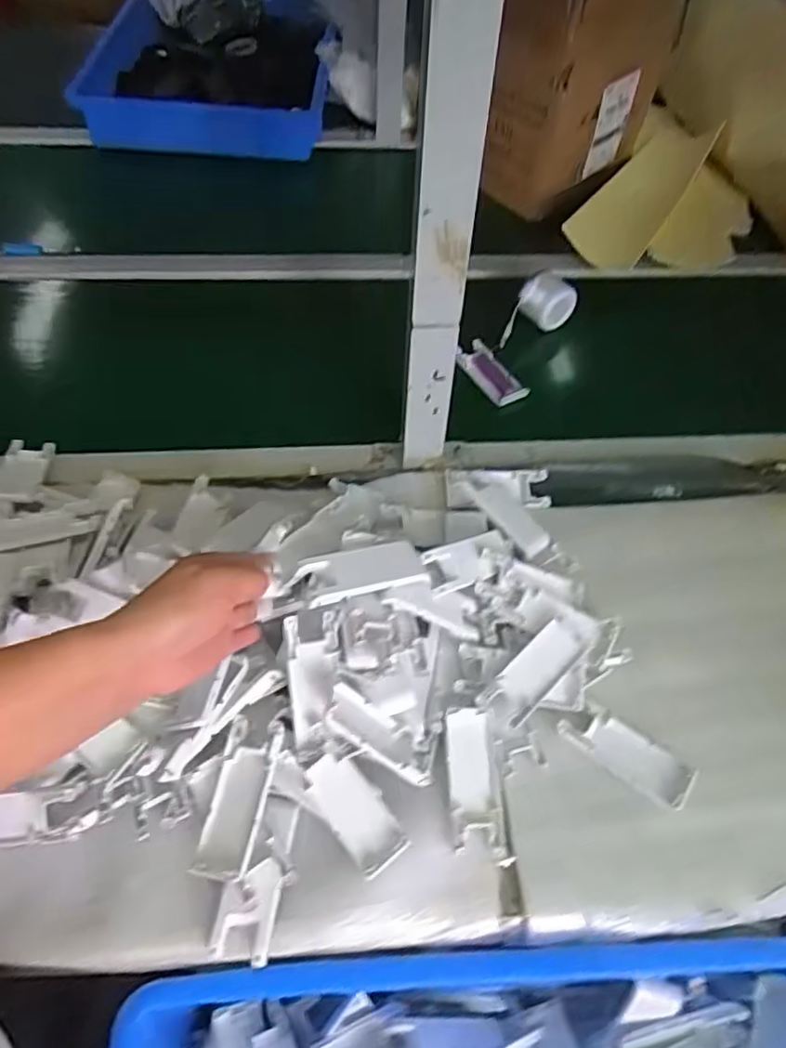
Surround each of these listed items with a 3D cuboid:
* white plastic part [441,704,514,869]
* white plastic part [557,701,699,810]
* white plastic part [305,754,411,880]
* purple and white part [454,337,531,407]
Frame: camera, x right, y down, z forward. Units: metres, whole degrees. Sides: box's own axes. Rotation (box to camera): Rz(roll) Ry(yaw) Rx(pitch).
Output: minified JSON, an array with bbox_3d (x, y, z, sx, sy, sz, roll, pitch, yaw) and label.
[{"bbox_3d":[0.063,0.196,0.499,0.043,0.009,0.108,5,60,-22],"label":"white plastic part"},{"bbox_3d":[0.187,0.182,0.529,0.102,0.012,0.039,32,58,18],"label":"white plastic part"},{"bbox_3d":[-0.027,0.206,0.474,0.037,0.014,0.084,-34,77,-25],"label":"white plastic part"},{"bbox_3d":[0.116,-0.176,0.789,0.041,0.024,0.100,-25,60,-20],"label":"purple and white part"}]

